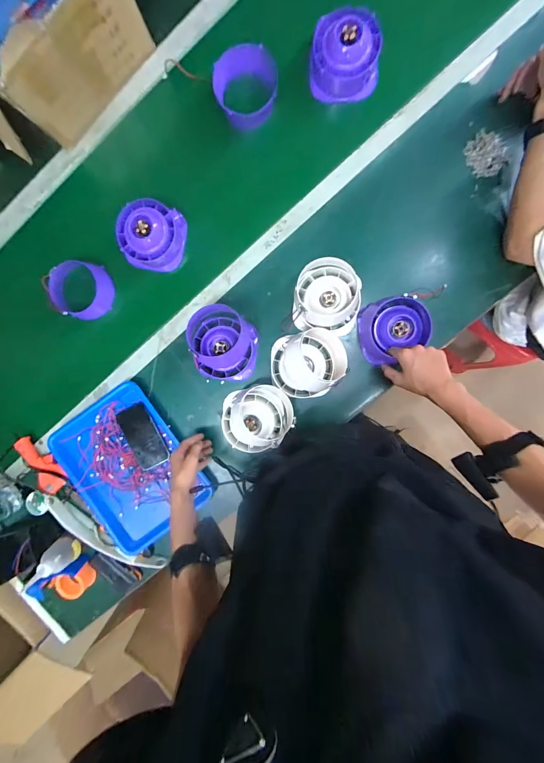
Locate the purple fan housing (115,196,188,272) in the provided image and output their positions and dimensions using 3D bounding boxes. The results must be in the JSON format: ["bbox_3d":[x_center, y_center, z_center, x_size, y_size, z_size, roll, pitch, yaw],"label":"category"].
[{"bbox_3d":[-0.267,-0.319,0.664,0.134,0.080,0.135,0,96,5],"label":"purple fan housing"}]

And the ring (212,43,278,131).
[{"bbox_3d":[-0.046,-0.576,0.600,0.128,0.048,0.145,-13,94,6],"label":"ring"}]

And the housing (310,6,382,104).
[{"bbox_3d":[0.145,-0.644,0.598,0.130,0.072,0.111,-5,95,5],"label":"housing"}]

